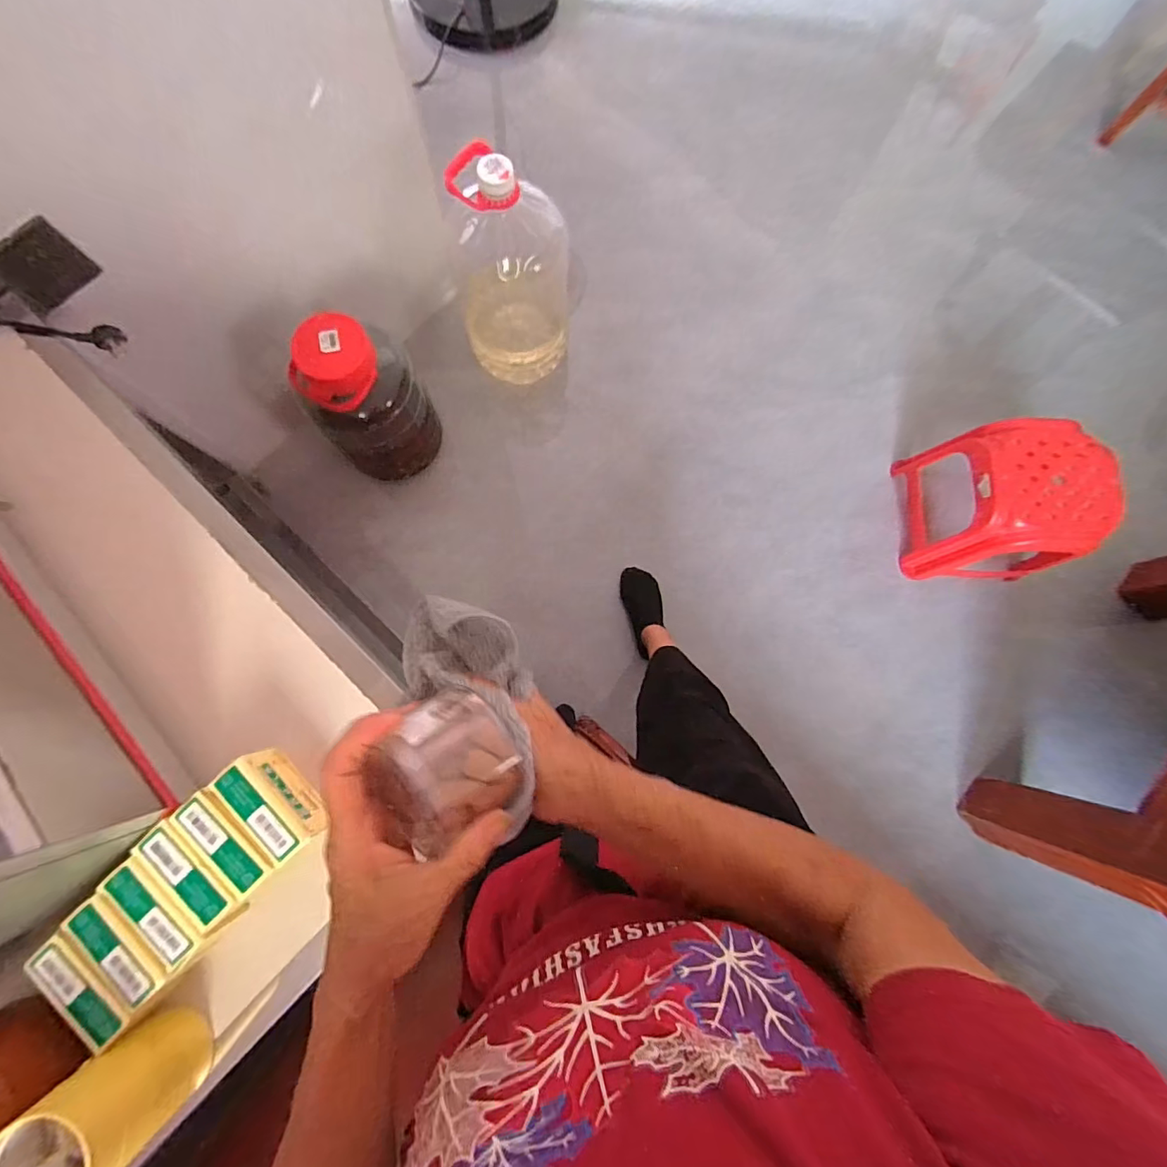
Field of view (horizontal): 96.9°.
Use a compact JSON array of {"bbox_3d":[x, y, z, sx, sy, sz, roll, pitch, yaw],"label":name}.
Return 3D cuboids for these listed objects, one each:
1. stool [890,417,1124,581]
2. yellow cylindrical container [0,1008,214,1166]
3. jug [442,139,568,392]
[{"bbox_3d":[0.843,-0.162,1.057,0.249,0.256,0.278,-3,81,-2],"label":"stool"},{"bbox_3d":[-0.404,0.448,0.439,0.084,0.127,0.083,-34,83,-6],"label":"yellow cylindrical container"},{"bbox_3d":[-0.145,-0.613,1.043,0.223,0.451,0.202,-15,82,-4],"label":"jug"}]

